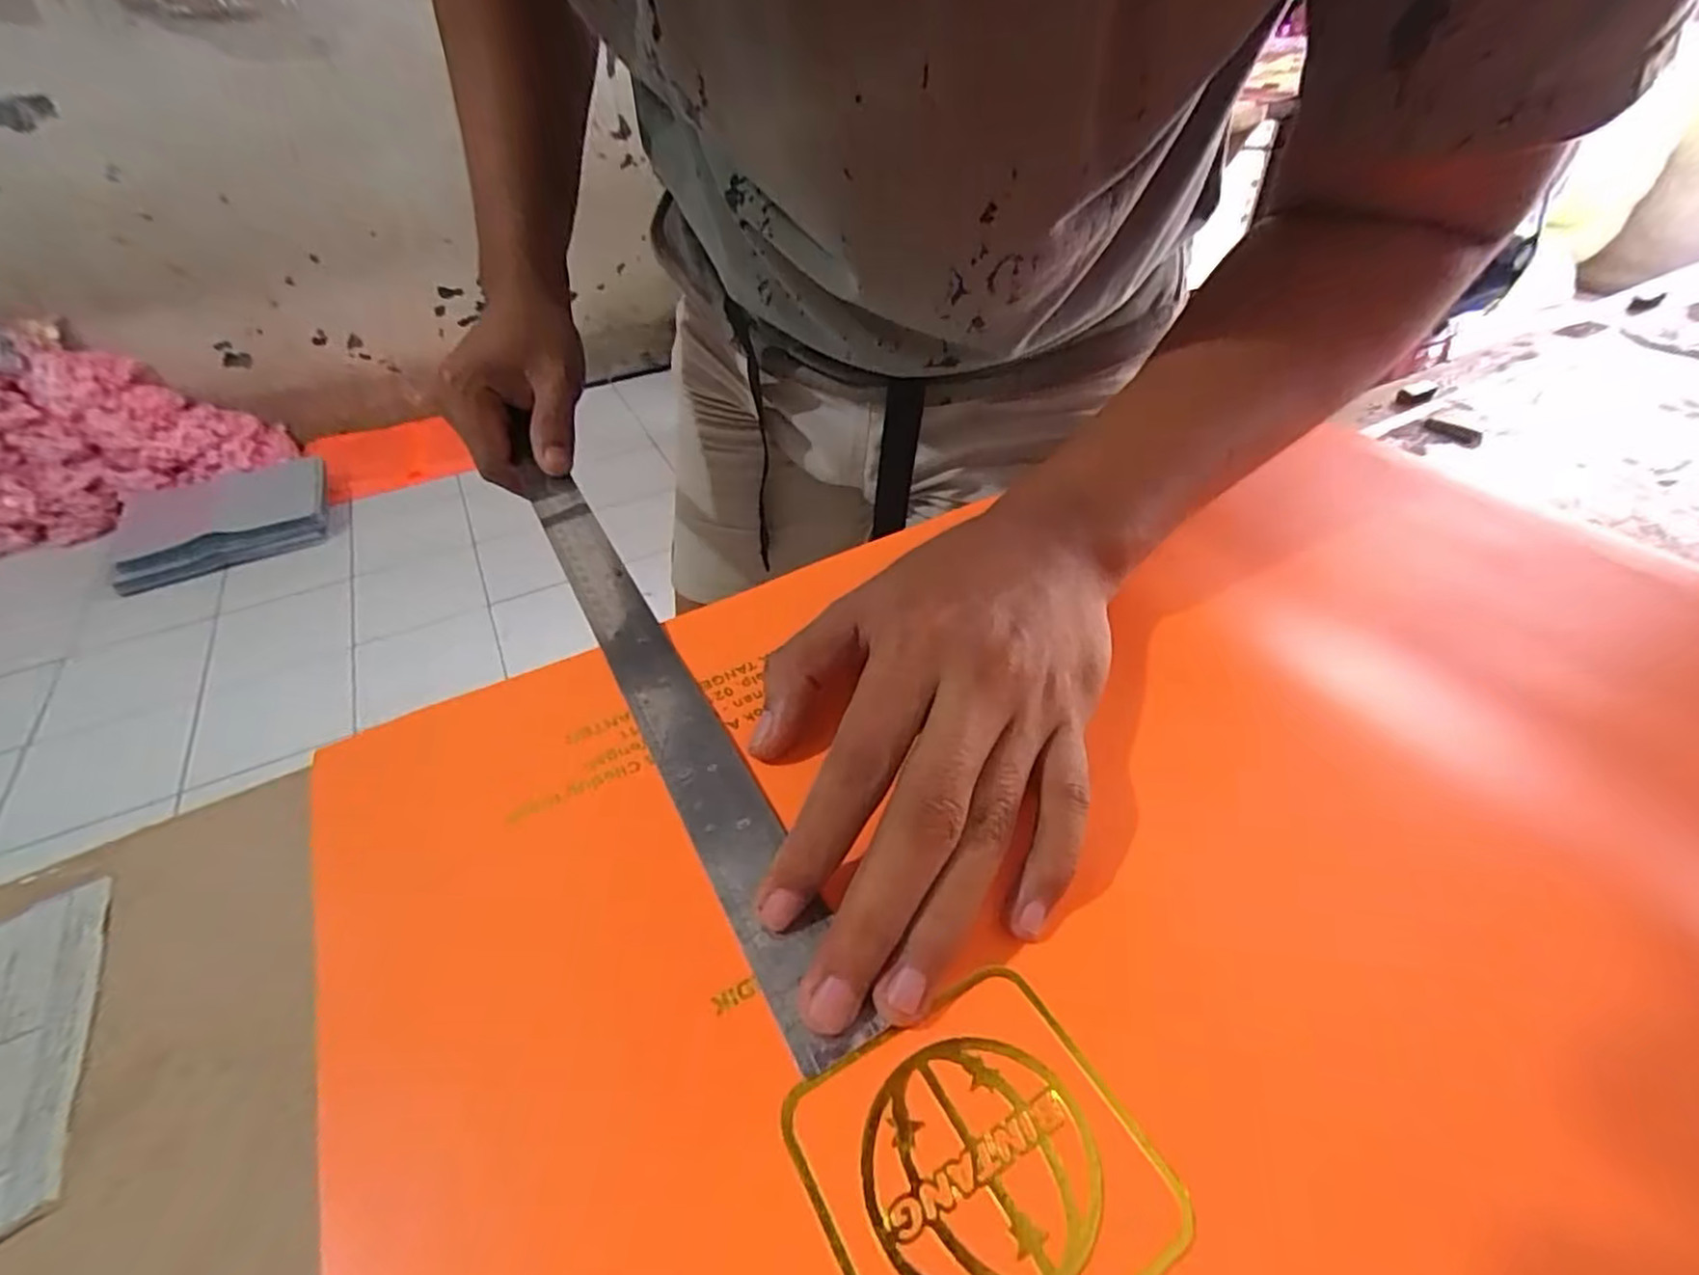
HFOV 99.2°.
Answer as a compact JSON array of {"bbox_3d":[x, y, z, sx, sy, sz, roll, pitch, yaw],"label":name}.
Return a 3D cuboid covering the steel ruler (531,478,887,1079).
[{"bbox_3d":[-0.074,0.015,0.273,0.025,0.009,0.297,-21,47,-20],"label":"steel ruler"}]

